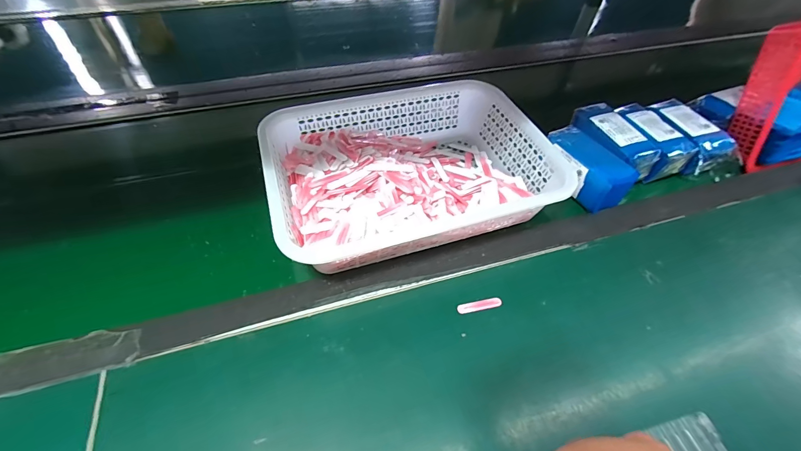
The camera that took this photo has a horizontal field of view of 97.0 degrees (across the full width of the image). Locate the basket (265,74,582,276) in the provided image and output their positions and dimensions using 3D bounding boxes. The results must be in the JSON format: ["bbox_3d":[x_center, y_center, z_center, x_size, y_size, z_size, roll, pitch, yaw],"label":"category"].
[{"bbox_3d":[0.009,-0.077,0.485,0.359,0.079,0.252,-14,53,-14],"label":"basket"}]

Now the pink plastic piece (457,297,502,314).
[{"bbox_3d":[0.089,0.089,0.399,0.050,0.004,0.012,-9,51,-10],"label":"pink plastic piece"}]

